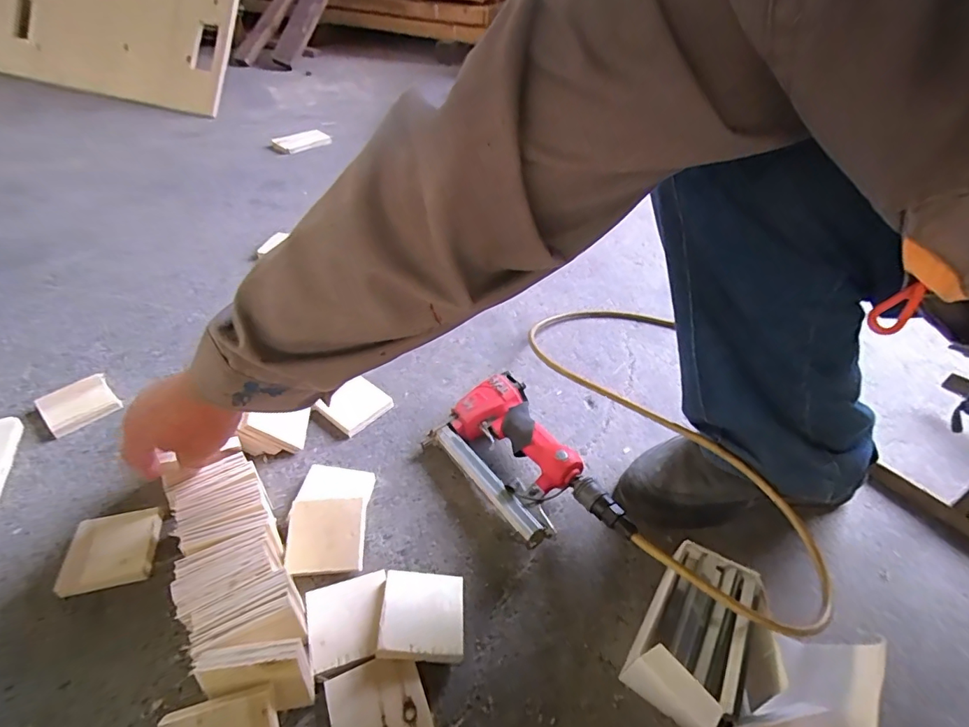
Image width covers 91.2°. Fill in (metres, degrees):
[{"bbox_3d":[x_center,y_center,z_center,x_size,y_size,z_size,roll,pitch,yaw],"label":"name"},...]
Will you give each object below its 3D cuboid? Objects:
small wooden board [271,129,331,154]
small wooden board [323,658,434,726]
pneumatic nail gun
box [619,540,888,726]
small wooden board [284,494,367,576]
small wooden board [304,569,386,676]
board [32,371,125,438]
[{"bbox_3d":[-0.505,-0.629,1.330,0.146,0.016,0.101,-32,54,-32],"label":"small wooden board"},{"bbox_3d":[-0.085,0.283,0.386,0.074,0.016,0.072,-15,47,-18],"label":"small wooden board"},{"bbox_3d":[0.051,0.118,0.545,0.135,0.062,0.240,-30,53,-30],"label":"pneumatic nail gun"},{"bbox_3d":[0.213,0.252,0.396,0.160,0.079,0.148,29,49,24],"label":"box"},{"bbox_3d":[-0.161,0.173,0.482,0.079,0.008,0.071,-4,60,1],"label":"small wooden board"},{"bbox_3d":[-0.122,0.231,0.430,0.070,0.004,0.071,-10,44,-17],"label":"small wooden board"},{"bbox_3d":[-0.521,0.051,0.609,0.074,0.020,0.075,35,52,28],"label":"board"}]

